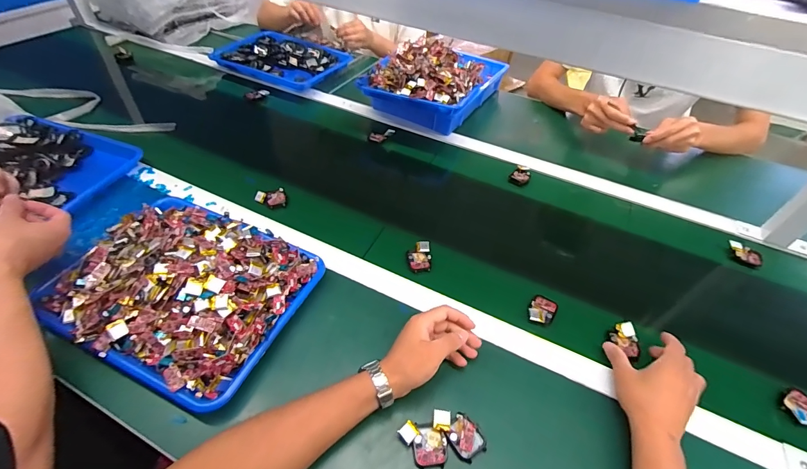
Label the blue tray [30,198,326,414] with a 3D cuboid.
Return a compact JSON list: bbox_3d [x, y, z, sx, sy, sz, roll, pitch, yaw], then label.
[{"bbox_3d":[-0.306,0.061,0.520,0.312,0.063,0.252,22,49,15],"label":"blue tray"}]

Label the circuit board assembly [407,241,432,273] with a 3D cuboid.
[{"bbox_3d":[0.028,0.037,0.618,0.038,0.013,0.055,-3,47,-7],"label":"circuit board assembly"}]

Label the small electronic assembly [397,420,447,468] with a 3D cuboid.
[{"bbox_3d":[0.026,0.242,0.431,0.042,0.018,0.056,-26,54,-26],"label":"small electronic assembly"}]

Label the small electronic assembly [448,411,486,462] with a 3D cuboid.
[{"bbox_3d":[0.073,0.241,0.441,0.037,0.011,0.046,-24,53,-24],"label":"small electronic assembly"}]

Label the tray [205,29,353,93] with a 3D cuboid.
[{"bbox_3d":[-0.345,-0.510,1.070,0.348,0.041,0.244,17,48,11],"label":"tray"}]

